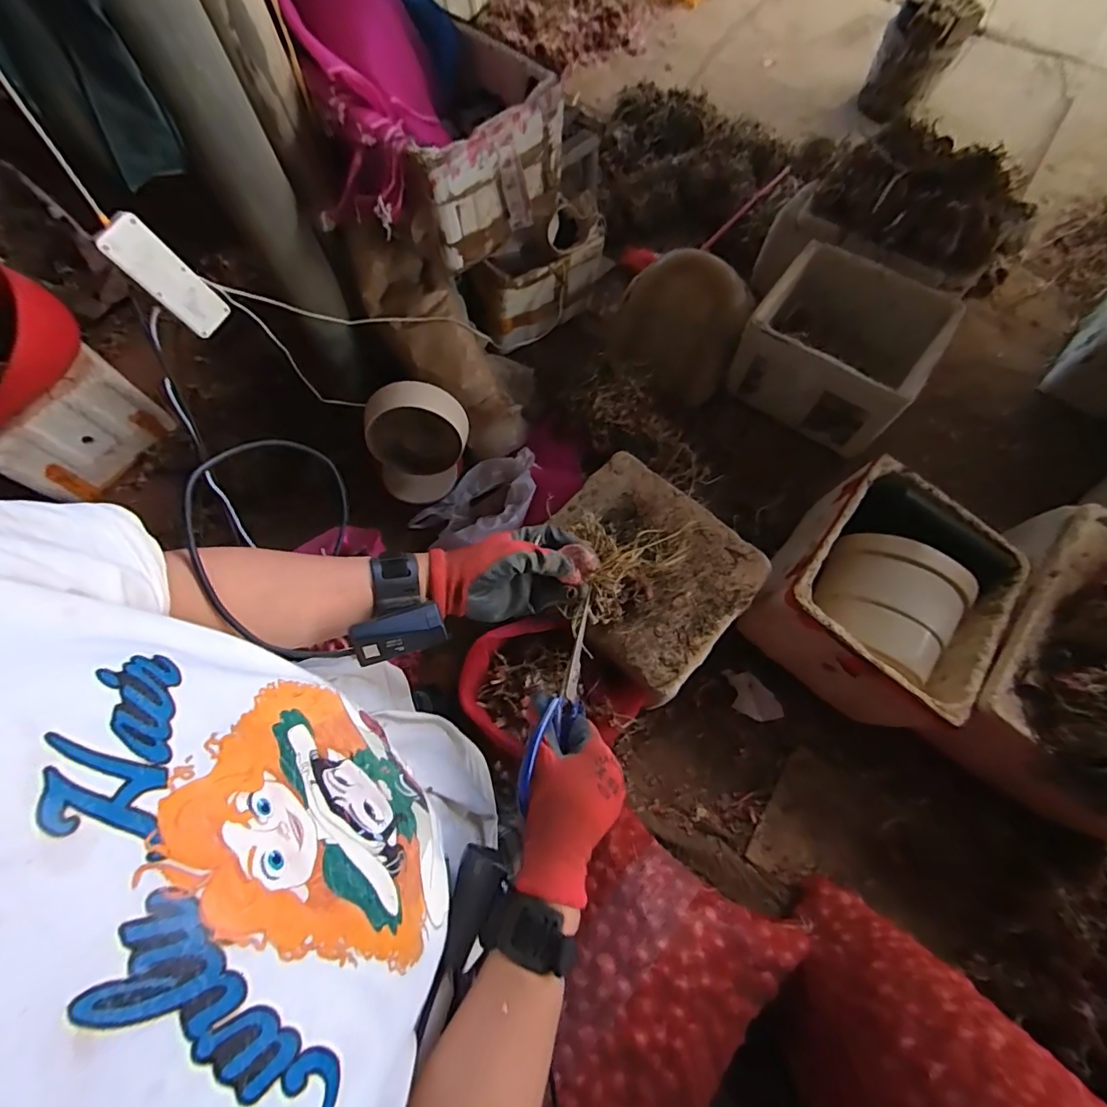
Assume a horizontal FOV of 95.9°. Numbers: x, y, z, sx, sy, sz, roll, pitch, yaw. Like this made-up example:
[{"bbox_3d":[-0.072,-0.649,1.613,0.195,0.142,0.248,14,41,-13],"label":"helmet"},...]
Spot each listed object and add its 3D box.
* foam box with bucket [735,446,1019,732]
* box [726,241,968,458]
[{"bbox_3d":[0.780,0.100,1.196,0.447,0.295,0.527,39,76,14],"label":"foam box with bucket"},{"bbox_3d":[0.859,-0.628,1.522,0.478,0.250,0.444,33,74,12],"label":"box"}]

